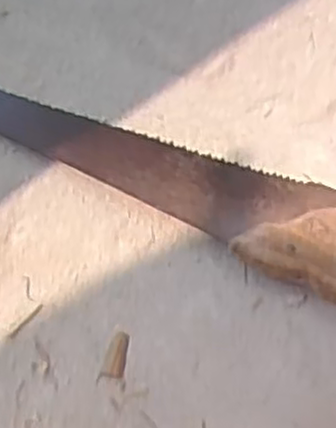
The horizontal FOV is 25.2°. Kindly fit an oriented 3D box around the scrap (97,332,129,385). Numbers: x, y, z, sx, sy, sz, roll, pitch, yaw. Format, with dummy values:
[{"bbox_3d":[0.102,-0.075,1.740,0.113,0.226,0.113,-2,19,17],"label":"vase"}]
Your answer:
[{"bbox_3d":[-0.030,0.082,0.431,0.013,0.004,0.032,14,60,6],"label":"scrap"}]

